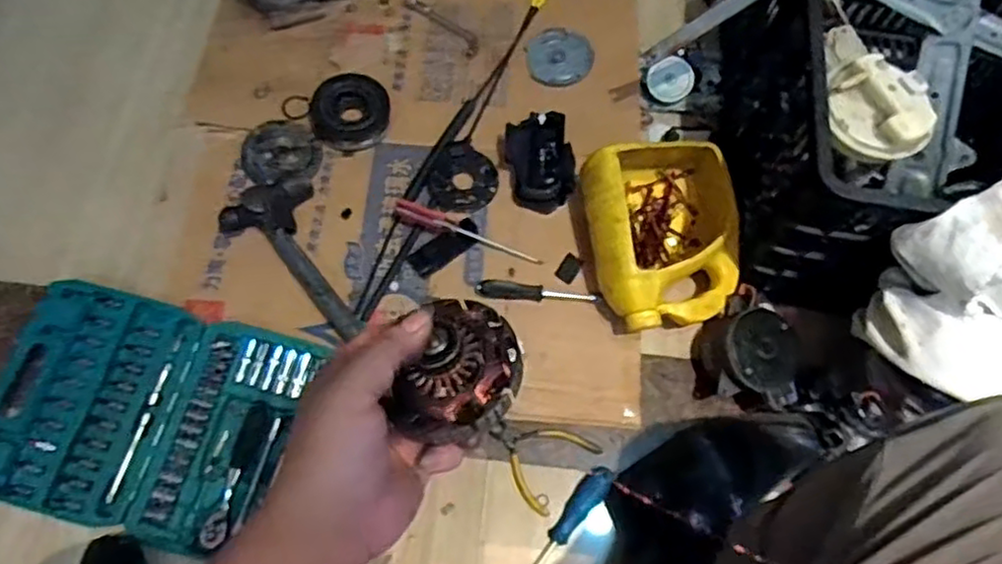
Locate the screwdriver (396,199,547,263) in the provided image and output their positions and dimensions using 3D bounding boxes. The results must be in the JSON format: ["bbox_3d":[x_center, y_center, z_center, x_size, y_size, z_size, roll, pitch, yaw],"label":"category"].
[{"bbox_3d":[-0.042,-0.063,0.894,0.197,0.026,0.033,21,66,-7],"label":"screwdriver"}]

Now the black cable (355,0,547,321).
[{"bbox_3d":[-0.063,-0.209,0.953,0.049,0.030,0.585,22,69,6],"label":"black cable"}]

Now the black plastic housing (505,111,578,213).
[{"bbox_3d":[0.053,-0.164,0.910,0.081,0.059,0.122,-8,68,-8],"label":"black plastic housing"}]

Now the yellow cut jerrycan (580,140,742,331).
[{"bbox_3d":[0.204,-0.061,0.861,0.182,0.125,0.230,-6,68,-7],"label":"yellow cut jerrycan"}]

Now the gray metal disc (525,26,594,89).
[{"bbox_3d":[0.087,-0.338,1.016,0.096,0.015,0.100,1,68,-3],"label":"gray metal disc"}]

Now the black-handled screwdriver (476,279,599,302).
[{"bbox_3d":[0.047,0.010,0.866,0.153,0.029,0.026,-1,68,-4],"label":"black-handled screwdriver"}]

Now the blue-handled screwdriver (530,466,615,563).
[{"bbox_3d":[0.057,0.288,0.763,0.028,0.035,0.196,41,72,12],"label":"blue-handled screwdriver"}]

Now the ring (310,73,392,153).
[{"bbox_3d":[-0.211,-0.239,0.958,0.110,0.041,0.098,-11,68,-9],"label":"ring"}]

